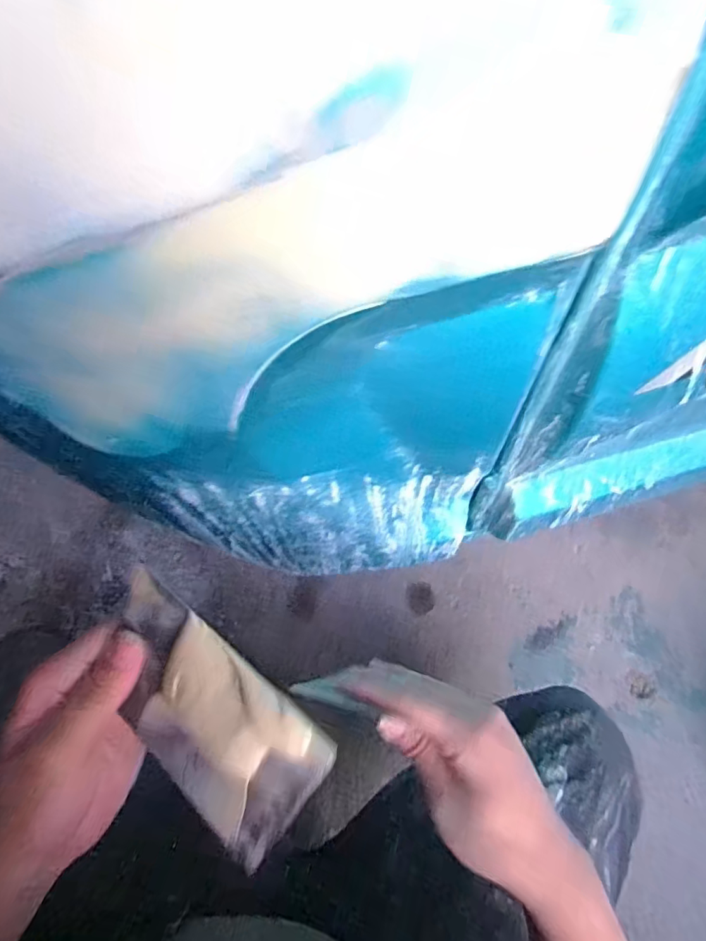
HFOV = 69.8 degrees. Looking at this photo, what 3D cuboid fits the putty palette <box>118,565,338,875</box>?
[{"bbox_3d":[-0.080,0.126,0.262,0.136,0.012,0.079,34,101,20],"label":"putty palette"}]

